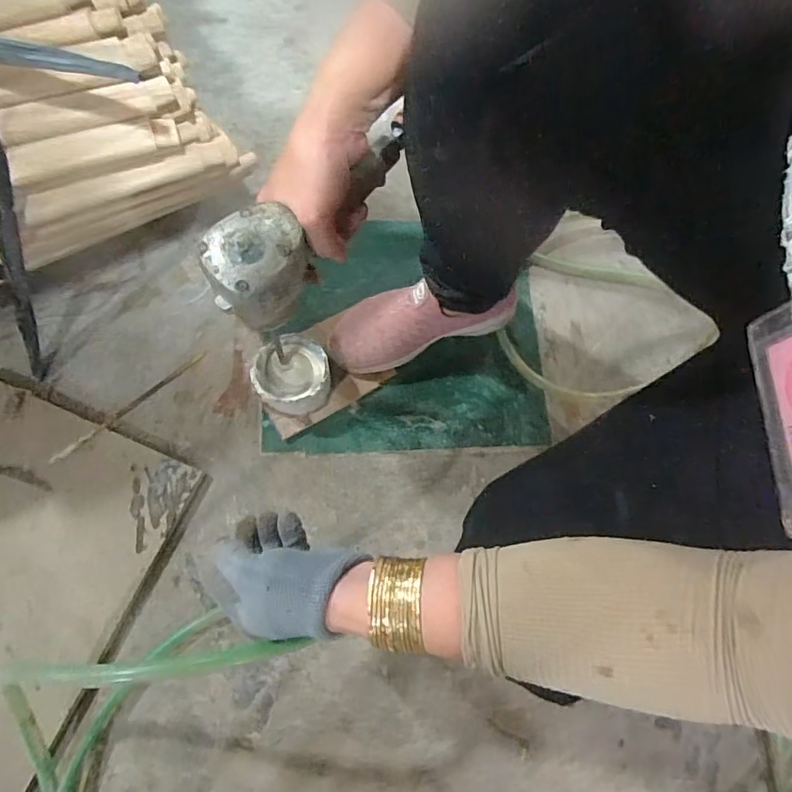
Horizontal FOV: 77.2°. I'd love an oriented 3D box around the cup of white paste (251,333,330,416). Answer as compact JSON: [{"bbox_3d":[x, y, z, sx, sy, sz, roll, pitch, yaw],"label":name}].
[{"bbox_3d":[-0.119,-0.025,0.581,0.083,0.056,0.086,1,74,-2],"label":"cup of white paste"}]

